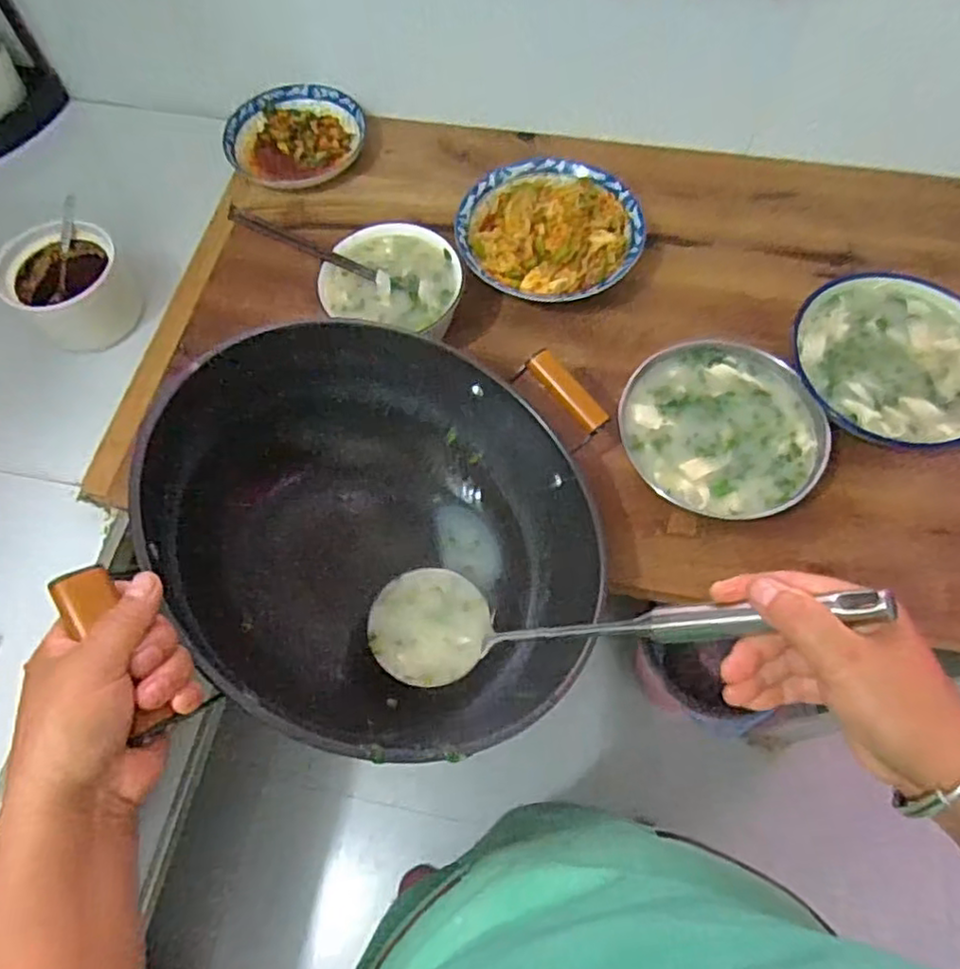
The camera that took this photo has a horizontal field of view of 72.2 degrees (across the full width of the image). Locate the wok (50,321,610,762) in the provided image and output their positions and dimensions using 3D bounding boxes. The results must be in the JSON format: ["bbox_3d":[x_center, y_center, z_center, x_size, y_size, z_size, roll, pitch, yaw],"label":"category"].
[{"bbox_3d":[-0.099,0.051,0.633,0.414,0.115,0.414,5,88,14],"label":"wok"}]

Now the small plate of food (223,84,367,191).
[{"bbox_3d":[-0.244,-0.449,0.855,0.173,0.036,0.164,-1,65,3],"label":"small plate of food"}]

